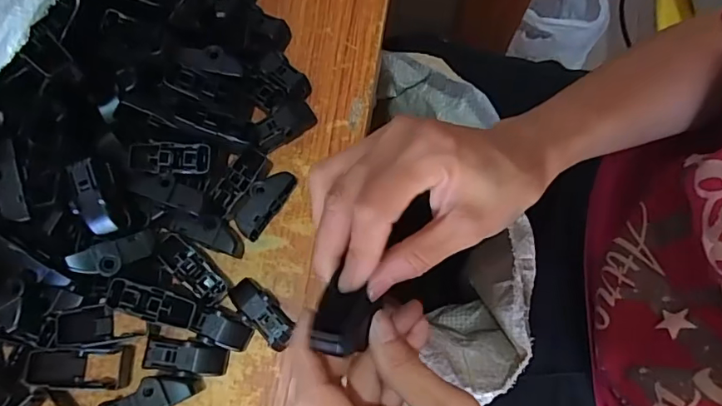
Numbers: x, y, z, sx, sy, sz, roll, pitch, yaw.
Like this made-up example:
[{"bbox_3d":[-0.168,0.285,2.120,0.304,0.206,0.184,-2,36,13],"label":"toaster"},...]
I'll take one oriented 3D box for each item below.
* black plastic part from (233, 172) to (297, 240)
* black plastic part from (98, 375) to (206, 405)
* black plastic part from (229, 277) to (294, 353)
[{"bbox_3d":[-0.059,0.001,0.314,0.019,0.019,0.045,34,76,10],"label":"black plastic part"},{"bbox_3d":[-0.115,0.108,0.281,0.051,0.021,0.019,-25,75,-7],"label":"black plastic part"},{"bbox_3d":[-0.057,0.064,0.296,0.047,0.017,0.020,42,78,11],"label":"black plastic part"}]

